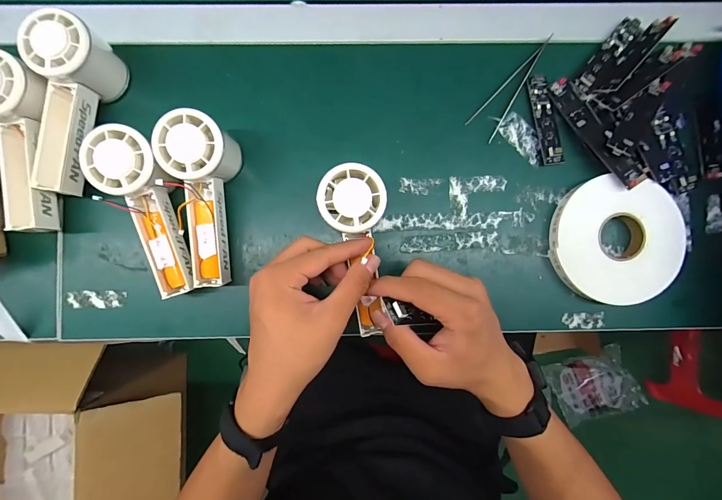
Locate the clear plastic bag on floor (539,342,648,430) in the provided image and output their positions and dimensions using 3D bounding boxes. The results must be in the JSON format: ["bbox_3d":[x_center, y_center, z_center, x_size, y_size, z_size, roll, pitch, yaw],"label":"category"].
[{"bbox_3d":[0.769,0.447,1.083,0.279,0.056,0.249,-20,89,-1],"label":"clear plastic bag on floor"}]

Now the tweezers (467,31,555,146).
[{"bbox_3d":[0.158,-0.162,0.330,0.030,0.006,0.118,43,89,0],"label":"tweezers"}]

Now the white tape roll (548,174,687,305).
[{"bbox_3d":[0.250,-0.009,0.324,0.122,0.021,0.118,0,89,-1],"label":"white tape roll"}]

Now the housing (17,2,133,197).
[{"bbox_3d":[-0.260,-0.126,0.301,0.055,0.062,0.150,4,89,-1],"label":"housing"}]

